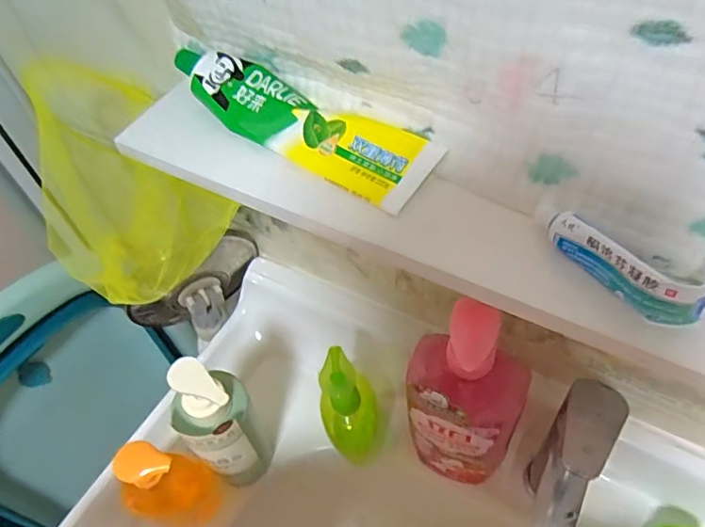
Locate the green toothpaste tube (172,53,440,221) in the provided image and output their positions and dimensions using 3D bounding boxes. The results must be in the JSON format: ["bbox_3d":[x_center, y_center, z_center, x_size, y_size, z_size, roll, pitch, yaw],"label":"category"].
[{"bbox_3d":[-0.034,-0.097,0.362,0.187,0.030,0.052,30,59,25],"label":"green toothpaste tube"}]

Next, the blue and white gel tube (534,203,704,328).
[{"bbox_3d":[0.132,-0.002,0.274,0.090,0.025,0.040,22,56,21],"label":"blue and white gel tube"}]

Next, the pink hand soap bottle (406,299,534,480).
[{"bbox_3d":[0.087,0.122,0.473,0.092,0.255,0.055,29,59,25],"label":"pink hand soap bottle"}]

